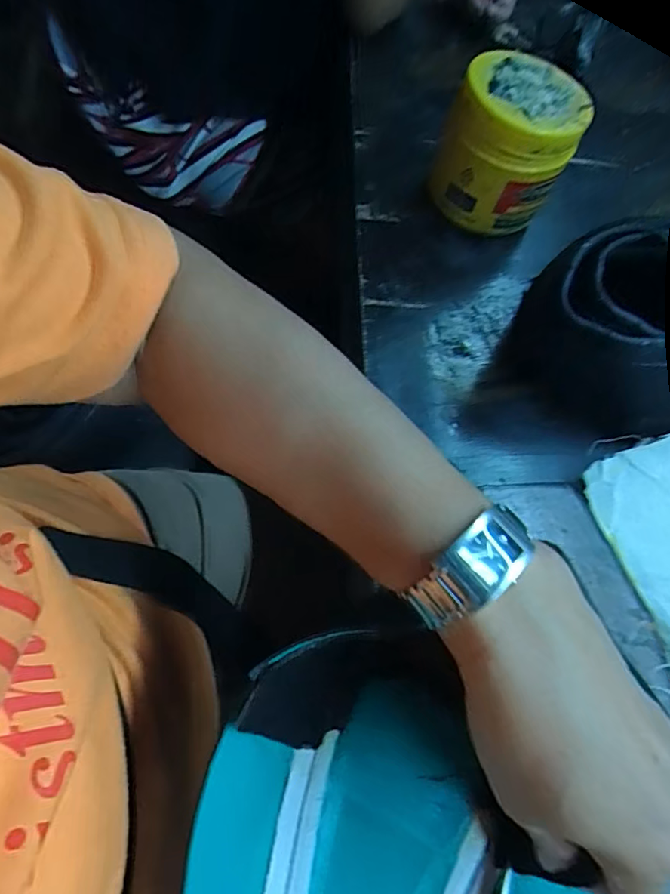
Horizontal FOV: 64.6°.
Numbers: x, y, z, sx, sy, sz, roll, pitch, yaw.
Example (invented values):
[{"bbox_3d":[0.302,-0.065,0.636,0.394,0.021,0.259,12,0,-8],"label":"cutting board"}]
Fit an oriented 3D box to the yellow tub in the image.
[{"bbox_3d":[0.121,-0.216,0.394,0.089,0.101,0.081,3,67,-8],"label":"yellow tub"}]

